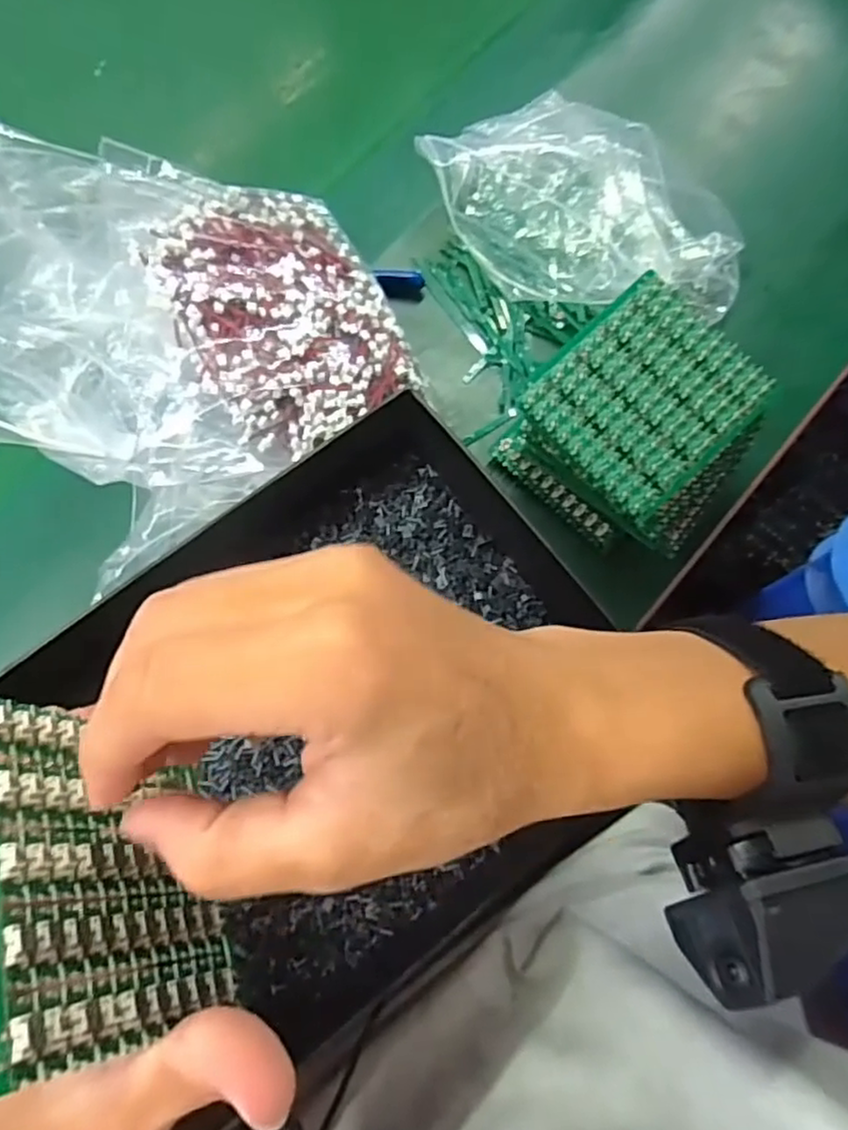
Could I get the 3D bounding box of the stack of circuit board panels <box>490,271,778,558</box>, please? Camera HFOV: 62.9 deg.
[{"bbox_3d":[0.104,-0.063,0.341,0.093,0.073,0.101,-44,79,-9],"label":"stack of circuit board panels"}]

